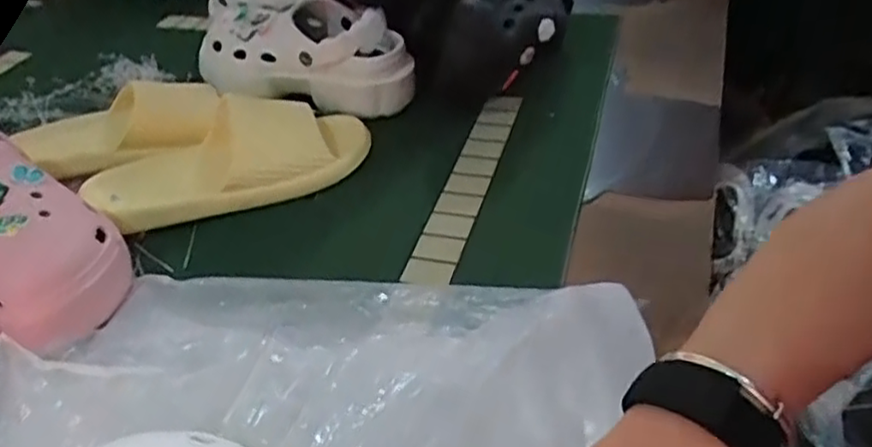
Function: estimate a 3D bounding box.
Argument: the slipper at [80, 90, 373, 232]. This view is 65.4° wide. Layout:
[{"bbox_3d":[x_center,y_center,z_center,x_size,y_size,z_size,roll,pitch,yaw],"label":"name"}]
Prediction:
[{"bbox_3d":[-0.192,-0.068,0.642,0.265,0.054,0.131,-20,44,-18],"label":"slipper"}]

